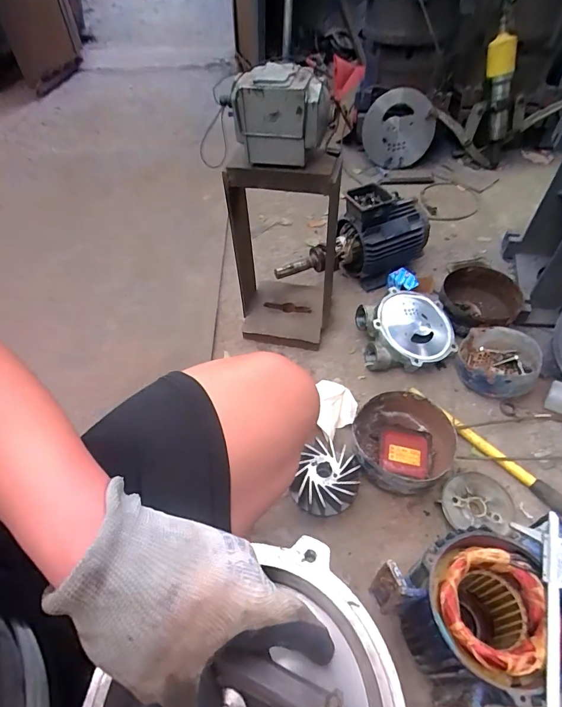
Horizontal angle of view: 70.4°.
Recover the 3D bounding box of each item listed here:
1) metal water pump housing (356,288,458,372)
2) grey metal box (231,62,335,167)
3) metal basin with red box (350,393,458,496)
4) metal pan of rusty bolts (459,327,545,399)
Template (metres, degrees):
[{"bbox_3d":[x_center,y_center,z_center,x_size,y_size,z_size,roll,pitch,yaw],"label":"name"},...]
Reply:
[{"bbox_3d":[0.304,-0.048,0.963,0.213,0.108,0.195,-9,53,-5],"label":"metal water pump housing"},{"bbox_3d":[0.002,-0.400,0.683,0.163,0.136,0.086,12,52,11],"label":"grey metal box"},{"bbox_3d":[0.239,0.185,0.803,0.188,0.088,0.184,-1,52,1],"label":"metal basin with red box"},{"bbox_3d":[0.497,0.020,0.918,0.162,0.092,0.171,22,56,17],"label":"metal pan of rusty bolts"}]

